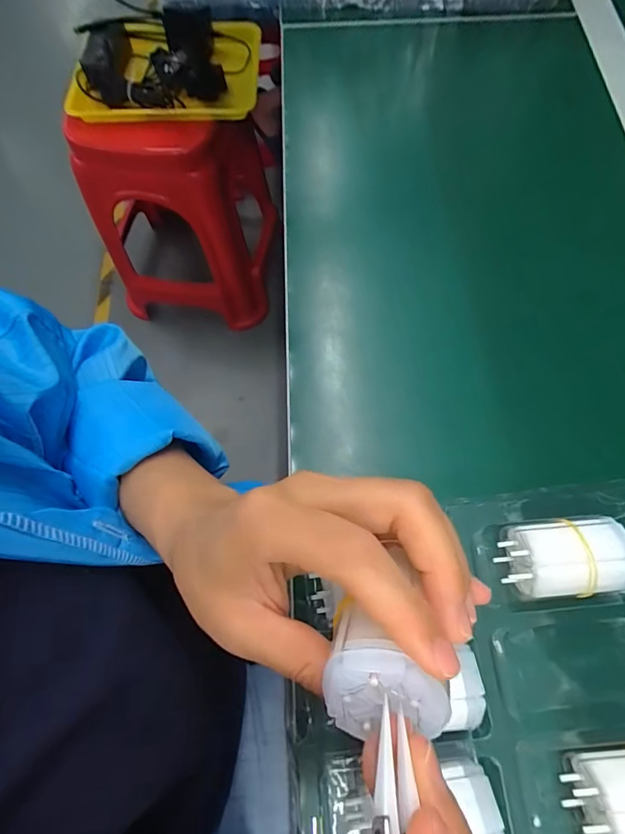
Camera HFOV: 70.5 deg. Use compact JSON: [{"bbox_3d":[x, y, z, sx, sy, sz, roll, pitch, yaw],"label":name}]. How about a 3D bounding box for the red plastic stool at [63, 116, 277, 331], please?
[{"bbox_3d":[-0.237,-0.400,0.854,0.300,0.398,0.244,4,69,3],"label":"red plastic stool"}]

